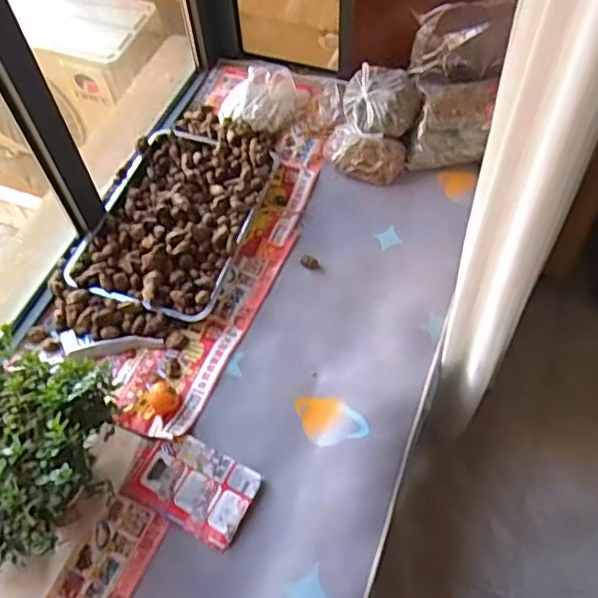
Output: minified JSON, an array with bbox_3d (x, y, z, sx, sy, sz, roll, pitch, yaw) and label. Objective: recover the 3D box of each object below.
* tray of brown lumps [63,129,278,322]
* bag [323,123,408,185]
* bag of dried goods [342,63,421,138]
[{"bbox_3d":[-0.275,-0.202,1.390,0.340,0.050,0.588,14,59,11],"label":"tray of brown lumps"},{"bbox_3d":[0.152,-0.351,1.460,0.202,0.100,0.088,21,61,15],"label":"bag"},{"bbox_3d":[0.193,-0.480,1.452,0.163,0.105,0.191,-7,58,-2],"label":"bag of dried goods"}]

